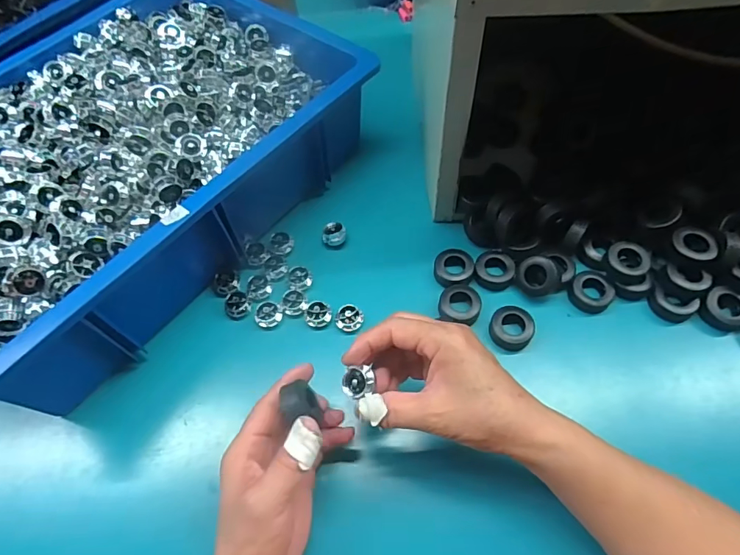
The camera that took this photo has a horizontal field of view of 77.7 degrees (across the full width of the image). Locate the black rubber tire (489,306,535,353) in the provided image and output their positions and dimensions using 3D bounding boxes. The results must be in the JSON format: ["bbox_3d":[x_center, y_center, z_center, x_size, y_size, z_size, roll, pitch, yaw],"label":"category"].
[{"bbox_3d":[0.125,0.045,0.406,0.036,0.018,0.036,-1,61,2],"label":"black rubber tire"}]

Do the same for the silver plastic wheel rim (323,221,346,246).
[{"bbox_3d":[-0.036,-0.042,0.466,0.023,0.019,0.021,-1,61,2],"label":"silver plastic wheel rim"}]

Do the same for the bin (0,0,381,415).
[{"bbox_3d":[-0.236,-0.119,0.461,0.357,0.112,0.447,33,67,19],"label":"bin"}]

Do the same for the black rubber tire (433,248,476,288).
[{"bbox_3d":[0.080,-0.007,0.439,0.037,0.017,0.038,-1,61,2],"label":"black rubber tire"}]

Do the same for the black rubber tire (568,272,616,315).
[{"bbox_3d":[0.204,0.012,0.421,0.037,0.014,0.038,-1,61,2],"label":"black rubber tire"}]

